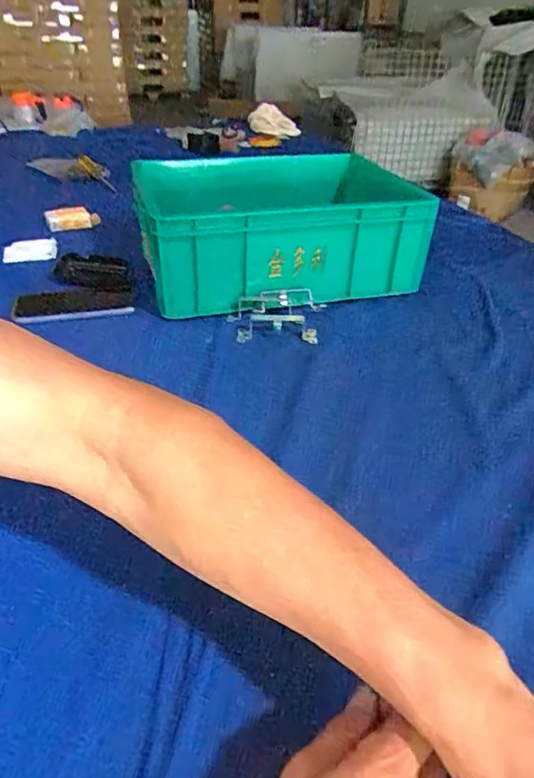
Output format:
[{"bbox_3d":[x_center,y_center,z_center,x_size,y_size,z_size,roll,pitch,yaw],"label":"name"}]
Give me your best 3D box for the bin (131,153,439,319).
[{"bbox_3d":[0.023,-0.261,0.858,0.404,0.139,0.322,-3,35,-7],"label":"bin"}]

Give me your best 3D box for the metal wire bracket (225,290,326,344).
[{"bbox_3d":[0.013,-0.103,0.757,0.135,0.043,0.090,2,35,0],"label":"metal wire bracket"}]

